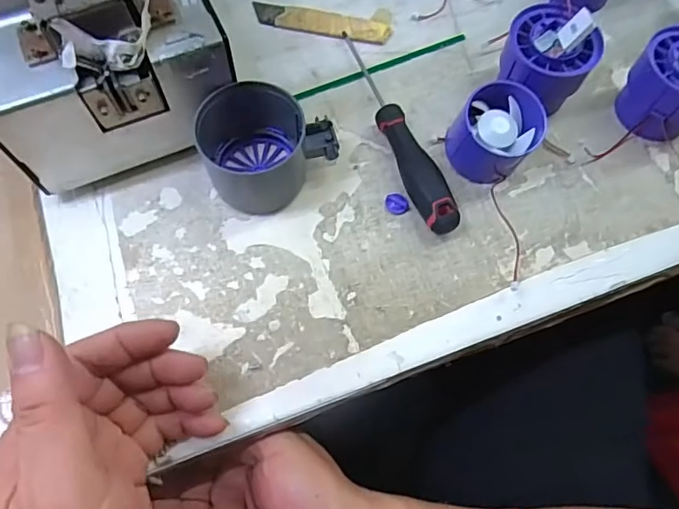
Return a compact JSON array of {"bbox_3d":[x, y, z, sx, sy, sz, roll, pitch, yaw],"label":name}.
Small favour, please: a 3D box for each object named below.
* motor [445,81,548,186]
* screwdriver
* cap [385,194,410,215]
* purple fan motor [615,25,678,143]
[{"bbox_3d":[0.095,-0.073,0.323,0.046,0.042,0.045,1,68,-2],"label":"motor"},{"bbox_3d":[0.036,-0.083,0.336,0.021,0.020,0.159,-18,70,-9],"label":"screwdriver"},{"bbox_3d":[0.035,-0.031,0.324,0.012,0.005,0.014,-34,73,-15],"label":"cap"},{"bbox_3d":[0.209,-0.105,0.327,0.055,0.060,0.052,38,71,12],"label":"purple fan motor"}]

